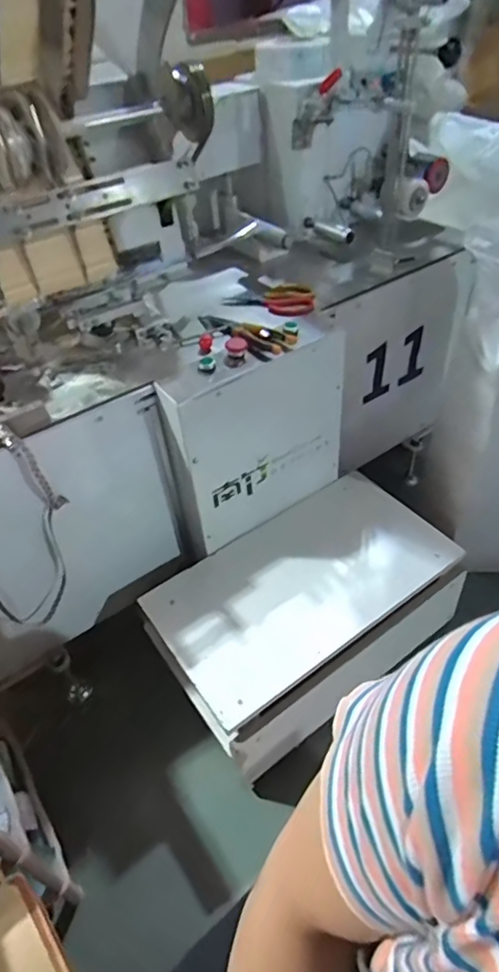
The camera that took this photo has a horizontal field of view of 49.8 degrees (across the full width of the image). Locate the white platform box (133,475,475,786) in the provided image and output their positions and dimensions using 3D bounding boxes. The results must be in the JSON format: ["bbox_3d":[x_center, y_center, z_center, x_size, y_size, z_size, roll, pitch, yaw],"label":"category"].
[{"bbox_3d":[0.115,0.254,1.127,0.585,0.230,0.326,-31,50,-23],"label":"white platform box"}]

